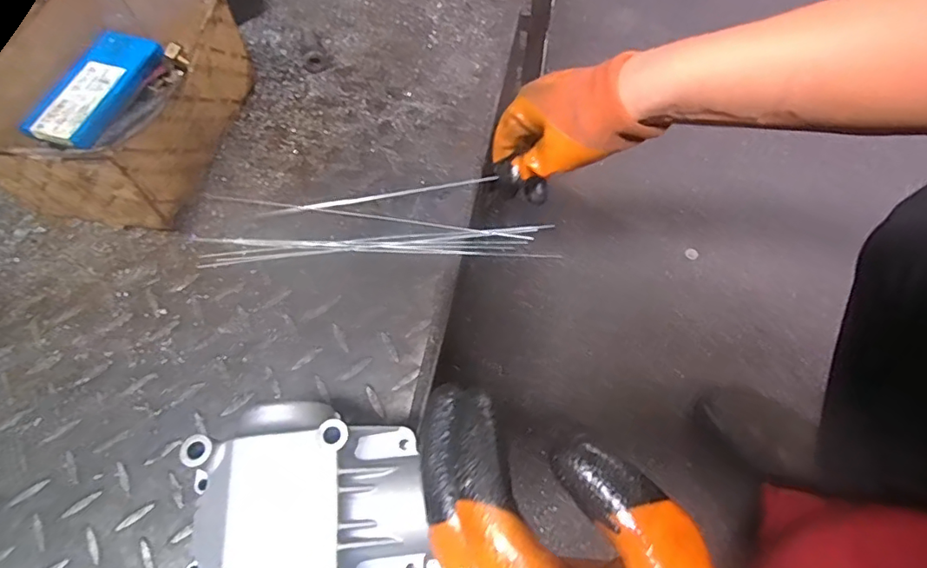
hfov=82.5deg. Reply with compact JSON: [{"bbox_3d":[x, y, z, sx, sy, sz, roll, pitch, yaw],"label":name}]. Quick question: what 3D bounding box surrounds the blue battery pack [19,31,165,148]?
[{"bbox_3d":[-0.340,-0.183,0.484,0.068,0.019,0.137,13,65,7],"label":"blue battery pack"}]

